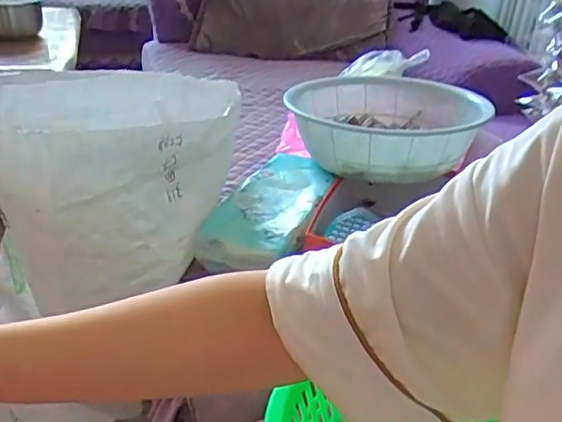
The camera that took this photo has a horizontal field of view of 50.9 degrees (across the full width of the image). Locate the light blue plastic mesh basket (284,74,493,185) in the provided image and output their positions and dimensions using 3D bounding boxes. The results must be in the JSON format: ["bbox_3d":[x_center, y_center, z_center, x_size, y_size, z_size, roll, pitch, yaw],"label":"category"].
[{"bbox_3d":[0.165,-0.154,0.987,0.294,0.108,0.313,4,29,-2],"label":"light blue plastic mesh basket"}]

